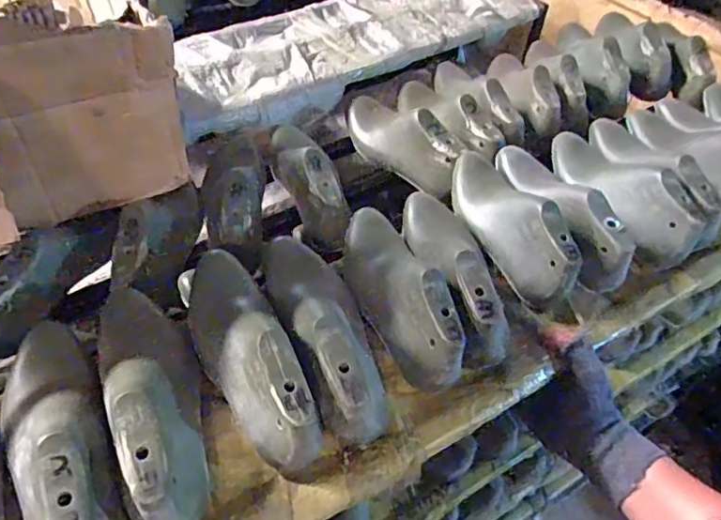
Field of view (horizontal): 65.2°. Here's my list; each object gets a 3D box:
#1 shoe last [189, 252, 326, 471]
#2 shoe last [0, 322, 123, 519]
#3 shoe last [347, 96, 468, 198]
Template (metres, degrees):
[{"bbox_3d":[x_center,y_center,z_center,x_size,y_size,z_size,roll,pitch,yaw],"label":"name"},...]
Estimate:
[{"bbox_3d":[-0.100,0.069,0.486,0.070,0.068,0.231,-18,51,-20],"label":"shoe last"},{"bbox_3d":[-0.229,0.134,0.424,0.072,0.087,0.232,-23,39,-24],"label":"shoe last"},{"bbox_3d":[0.058,-0.184,0.826,0.089,0.082,0.248,-17,51,-19],"label":"shoe last"}]

